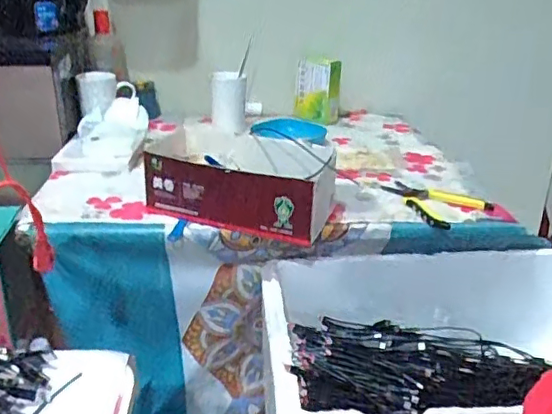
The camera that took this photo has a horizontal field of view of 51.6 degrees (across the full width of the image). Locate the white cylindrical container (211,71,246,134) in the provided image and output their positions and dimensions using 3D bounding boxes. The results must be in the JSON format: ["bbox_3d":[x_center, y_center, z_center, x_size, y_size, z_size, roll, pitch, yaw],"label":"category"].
[{"bbox_3d":[-0.099,-0.227,1.204,0.071,0.113,0.084,0,24,-5],"label":"white cylindrical container"}]

